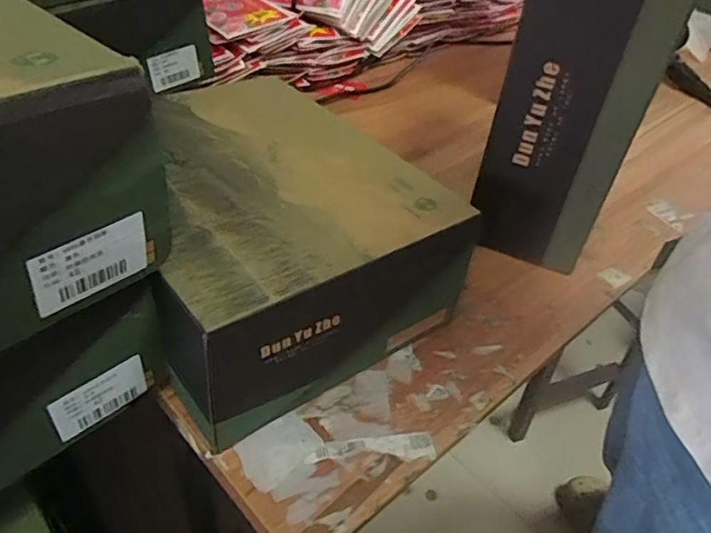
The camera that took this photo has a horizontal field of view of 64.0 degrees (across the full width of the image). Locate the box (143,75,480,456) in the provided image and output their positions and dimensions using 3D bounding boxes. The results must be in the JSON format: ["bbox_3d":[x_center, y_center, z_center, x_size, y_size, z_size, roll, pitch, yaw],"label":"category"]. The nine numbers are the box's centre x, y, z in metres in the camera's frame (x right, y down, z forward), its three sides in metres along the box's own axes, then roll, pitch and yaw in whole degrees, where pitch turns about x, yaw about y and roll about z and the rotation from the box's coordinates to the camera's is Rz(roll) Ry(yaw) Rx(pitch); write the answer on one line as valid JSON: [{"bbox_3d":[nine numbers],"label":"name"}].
[{"bbox_3d":[-0.088,-0.044,0.531,0.259,0.127,0.322,-23,49,-29],"label":"box"}]

